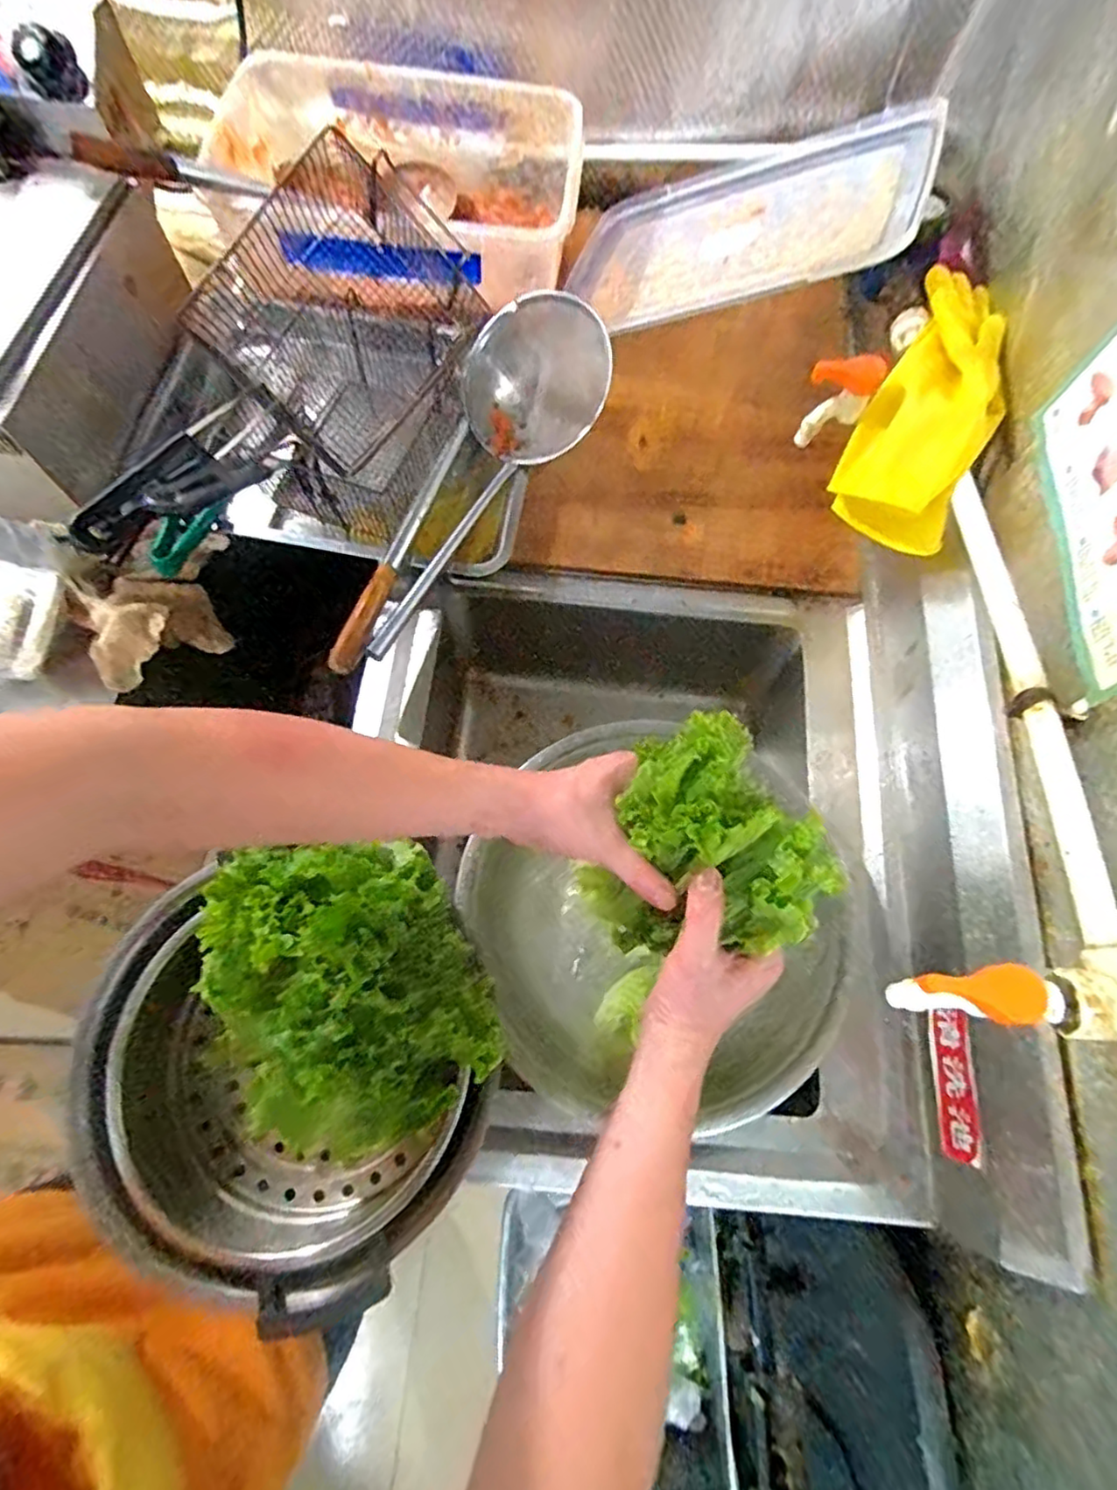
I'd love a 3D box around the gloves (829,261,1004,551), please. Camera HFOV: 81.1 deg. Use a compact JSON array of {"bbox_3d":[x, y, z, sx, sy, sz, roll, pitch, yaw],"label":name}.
[{"bbox_3d":[0.352,-0.326,0.621,0.116,0.112,0.265,20,88,6],"label":"gloves"}]

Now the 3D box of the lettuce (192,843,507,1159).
[{"bbox_3d":[-0.167,0.181,0.482,0.203,0.139,0.220,0,70,-1],"label":"lettuce"}]

